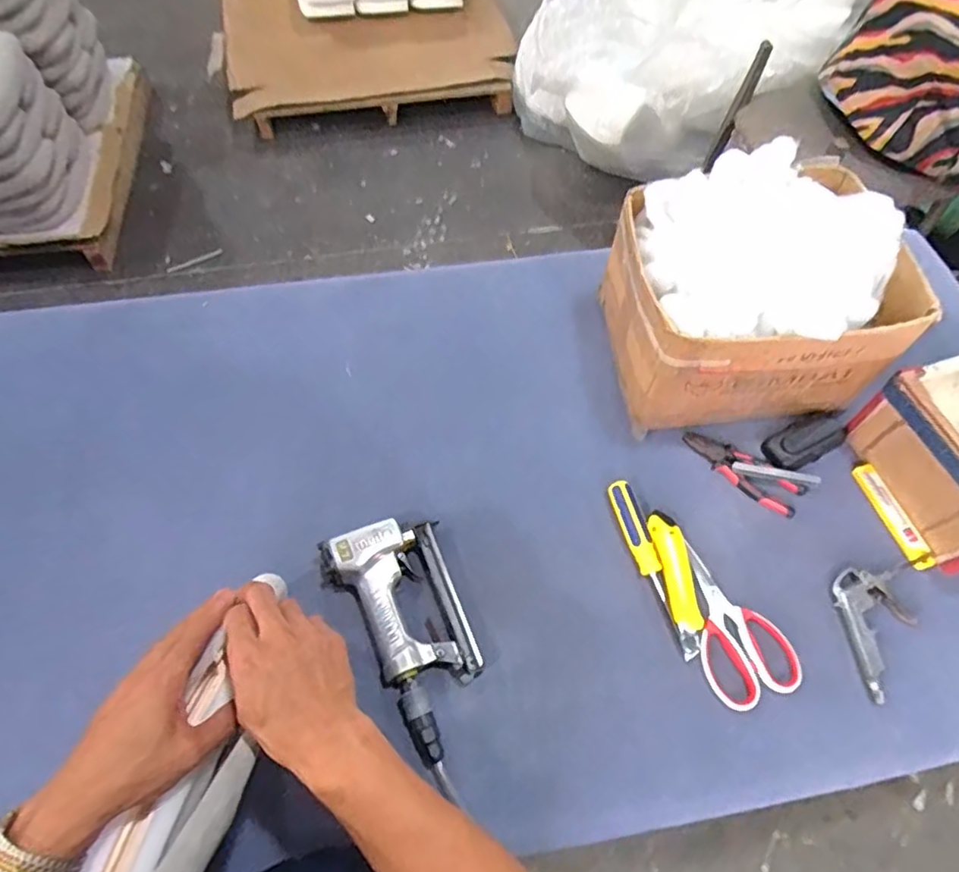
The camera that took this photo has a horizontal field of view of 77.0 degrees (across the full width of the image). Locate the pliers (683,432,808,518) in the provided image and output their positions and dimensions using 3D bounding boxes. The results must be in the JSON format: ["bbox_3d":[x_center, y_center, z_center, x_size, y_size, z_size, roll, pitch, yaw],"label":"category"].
[{"bbox_3d":[0.333,0.041,0.765,0.153,0.012,0.054,37,66,18],"label":"pliers"}]

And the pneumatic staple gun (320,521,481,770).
[{"bbox_3d":[-0.079,0.214,0.656,0.135,0.045,0.246,-17,62,-10],"label":"pneumatic staple gun"}]

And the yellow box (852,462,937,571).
[{"bbox_3d":[0.504,0.097,0.735,0.030,0.007,0.135,-17,66,-7],"label":"yellow box"}]

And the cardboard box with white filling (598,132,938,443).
[{"bbox_3d":[0.327,-0.177,0.751,0.302,0.217,0.267,-8,64,-3],"label":"cardboard box with white filling"}]

